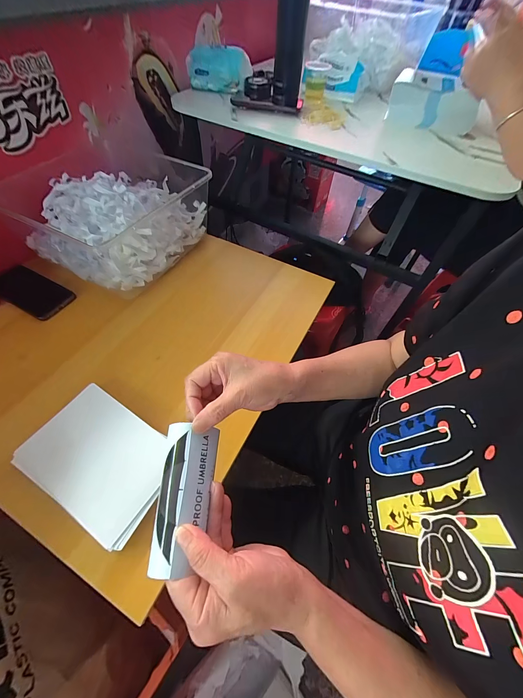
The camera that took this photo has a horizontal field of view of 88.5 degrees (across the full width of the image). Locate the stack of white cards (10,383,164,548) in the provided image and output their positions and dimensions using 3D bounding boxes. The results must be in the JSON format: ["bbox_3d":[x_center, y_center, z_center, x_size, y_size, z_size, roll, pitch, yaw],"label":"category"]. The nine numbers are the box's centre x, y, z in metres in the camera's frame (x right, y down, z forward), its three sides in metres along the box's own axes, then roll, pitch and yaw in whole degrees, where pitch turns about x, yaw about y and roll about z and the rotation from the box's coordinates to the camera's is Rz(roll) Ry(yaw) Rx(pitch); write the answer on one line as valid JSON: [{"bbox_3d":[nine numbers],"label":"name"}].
[{"bbox_3d":[-0.205,0.137,0.343,0.181,0.011,0.123,31,58,11],"label":"stack of white cards"}]

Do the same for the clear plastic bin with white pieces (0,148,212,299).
[{"bbox_3d":[-0.294,-0.269,0.548,0.286,0.140,0.282,30,60,16],"label":"clear plastic bin with white pieces"}]

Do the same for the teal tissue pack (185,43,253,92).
[{"bbox_3d":[-0.099,-0.649,0.623,0.143,0.074,0.036,3,56,-1],"label":"teal tissue pack"}]

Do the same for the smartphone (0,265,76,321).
[{"bbox_3d":[-0.432,-0.107,0.508,0.146,0.013,0.077,29,62,4],"label":"smartphone"}]

